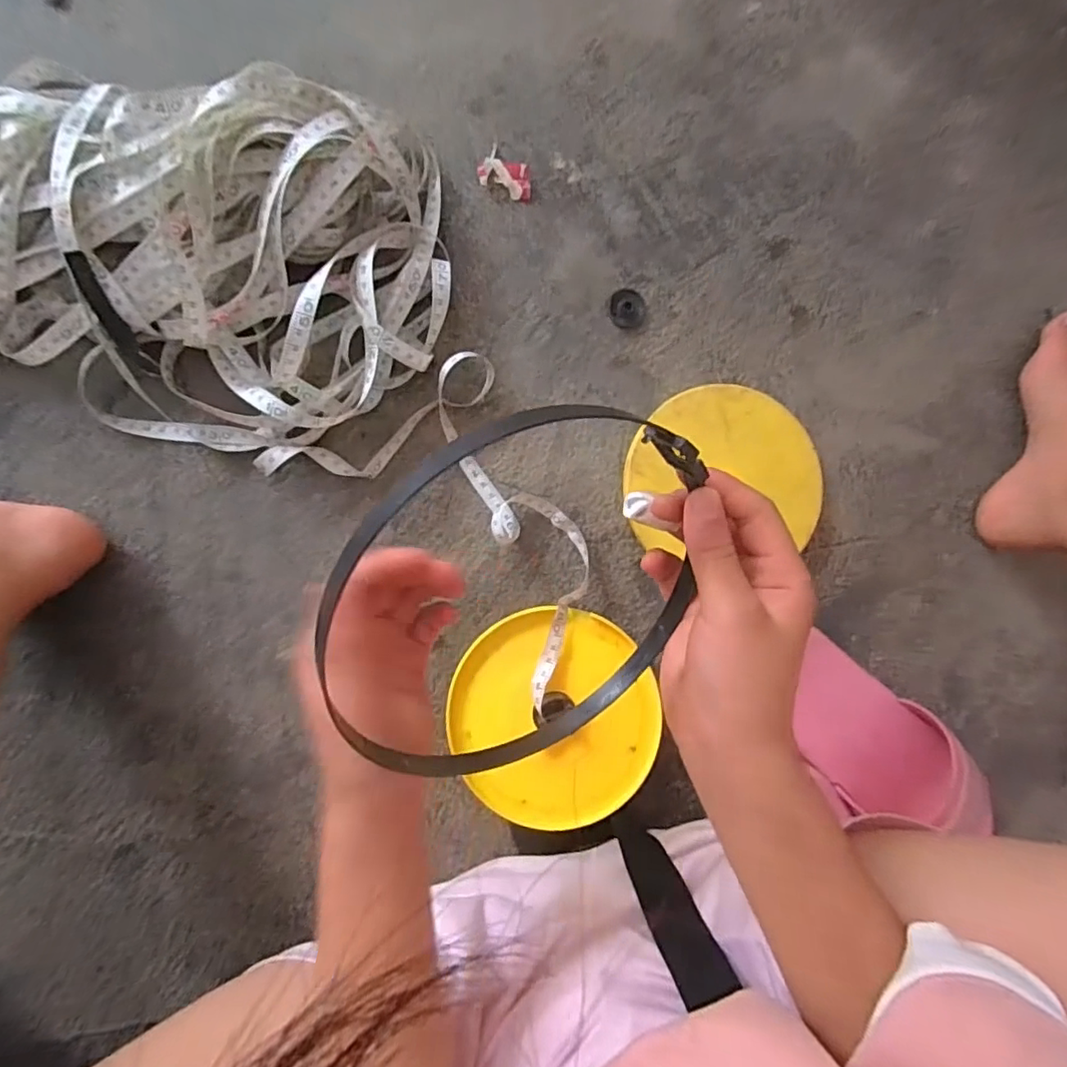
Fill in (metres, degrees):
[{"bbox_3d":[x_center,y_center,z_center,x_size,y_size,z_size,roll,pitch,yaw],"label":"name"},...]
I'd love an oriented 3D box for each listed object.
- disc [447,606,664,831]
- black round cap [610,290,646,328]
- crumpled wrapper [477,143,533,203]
[{"bbox_3d":[0.014,0.128,0.399,0.141,0.033,0.143,0,90,-6],"label":"disc"},{"bbox_3d":[0.072,-0.170,0.426,0.027,0.007,0.026,0,90,-6],"label":"black round cap"},{"bbox_3d":[-0.019,-0.263,0.416,0.041,0.006,0.029,31,87,-5],"label":"crumpled wrapper"}]

